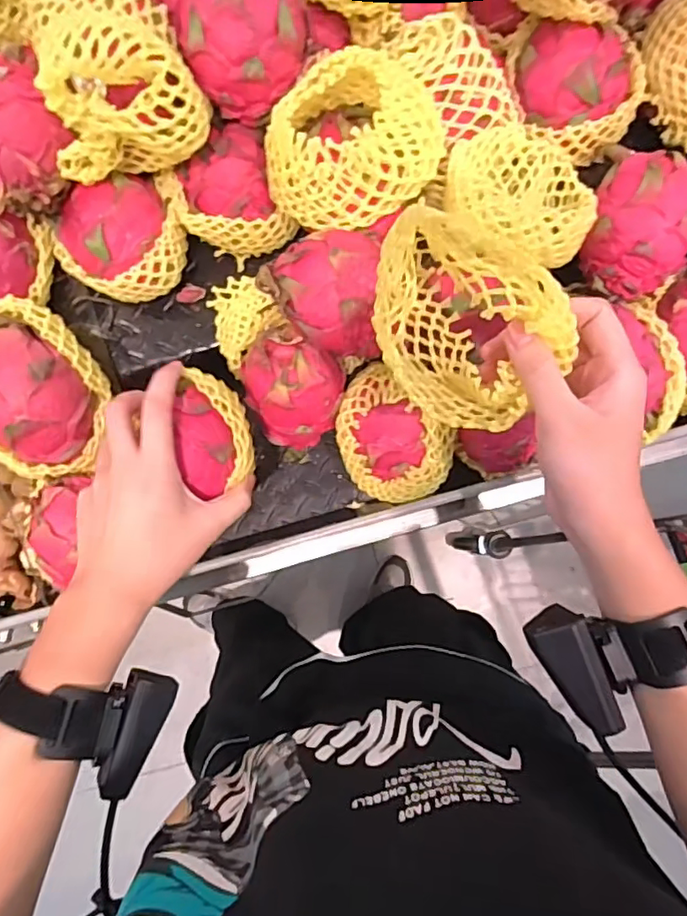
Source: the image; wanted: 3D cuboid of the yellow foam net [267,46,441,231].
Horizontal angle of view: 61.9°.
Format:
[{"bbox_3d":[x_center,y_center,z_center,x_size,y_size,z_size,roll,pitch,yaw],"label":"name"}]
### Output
[{"bbox_3d":[0.004,-0.212,0.384,0.102,0.062,0.106,0,84,3],"label":"yellow foam net"}]

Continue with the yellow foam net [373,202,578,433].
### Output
[{"bbox_3d":[0.064,-0.072,0.317,0.108,0.076,0.085,38,87,6],"label":"yellow foam net"}]

